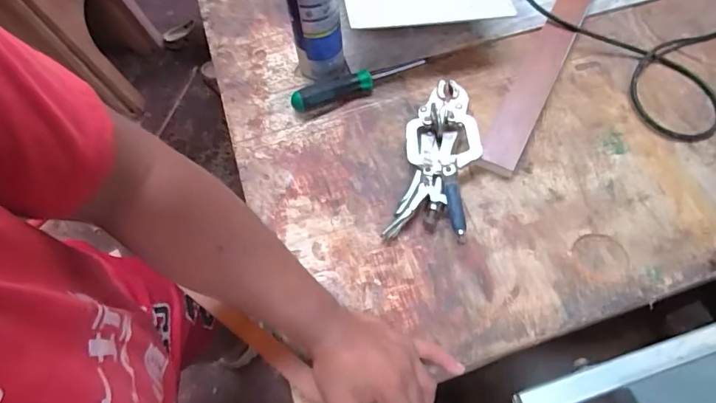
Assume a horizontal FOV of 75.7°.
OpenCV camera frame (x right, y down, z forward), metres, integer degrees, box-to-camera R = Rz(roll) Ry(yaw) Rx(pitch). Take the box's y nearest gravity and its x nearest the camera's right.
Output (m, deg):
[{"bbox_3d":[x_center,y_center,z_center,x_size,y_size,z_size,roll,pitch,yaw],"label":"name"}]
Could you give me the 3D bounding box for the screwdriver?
[{"bbox_3d":[0.003,-0.165,0.639,0.194,0.032,0.025,-22,62,-9],"label":"screwdriver"}]

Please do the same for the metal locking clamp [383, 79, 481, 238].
[{"bbox_3d":[0.102,-0.062,0.573,0.088,0.032,0.234,11,62,9],"label":"metal locking clamp"}]

